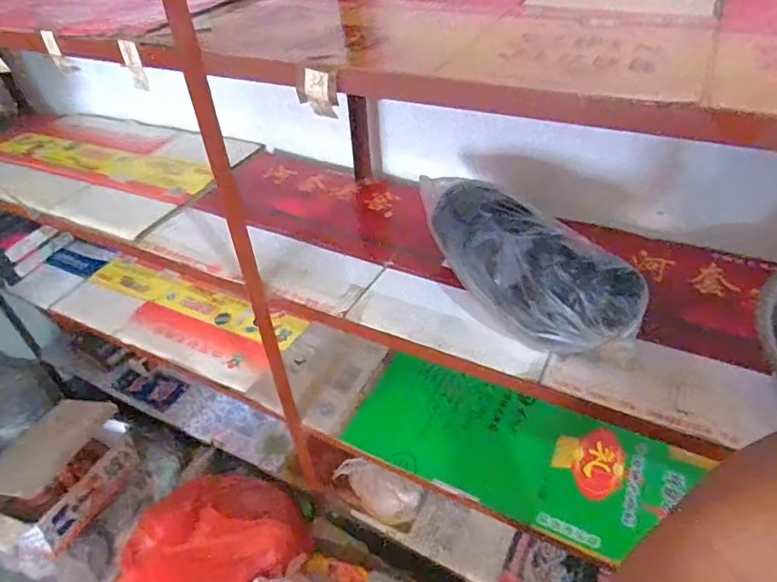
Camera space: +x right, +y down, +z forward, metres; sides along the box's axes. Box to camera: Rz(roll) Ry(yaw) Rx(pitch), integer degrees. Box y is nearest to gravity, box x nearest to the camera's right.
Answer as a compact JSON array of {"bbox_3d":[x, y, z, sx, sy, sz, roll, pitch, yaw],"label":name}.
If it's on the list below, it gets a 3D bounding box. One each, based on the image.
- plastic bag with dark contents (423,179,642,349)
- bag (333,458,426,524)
[{"bbox_3d":[0.138,-0.036,0.600,0.110,0.113,0.317,-24,43,-22],"label":"plastic bag with dark contents"},{"bbox_3d":[-0.026,0.400,1.011,0.181,0.071,0.074,14,42,21],"label":"bag"}]

